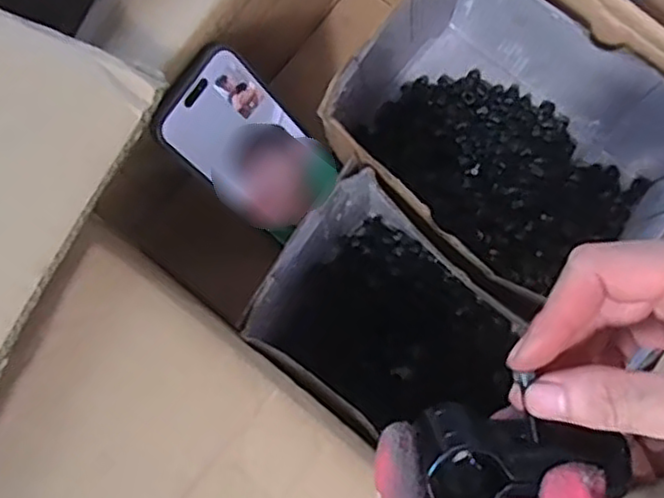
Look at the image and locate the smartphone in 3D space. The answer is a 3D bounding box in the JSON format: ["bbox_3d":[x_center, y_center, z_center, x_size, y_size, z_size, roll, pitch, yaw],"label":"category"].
[{"bbox_3d":[-0.051,-0.063,0.439,0.014,0.130,0.070,26,79,46],"label":"smartphone"}]

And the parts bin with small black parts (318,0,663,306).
[{"bbox_3d":[0.108,-0.072,0.457,0.218,0.110,0.160,44,81,7],"label":"parts bin with small black parts"}]

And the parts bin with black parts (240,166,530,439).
[{"bbox_3d":[0.036,0.048,0.440,0.147,0.091,0.118,37,80,6],"label":"parts bin with black parts"}]

